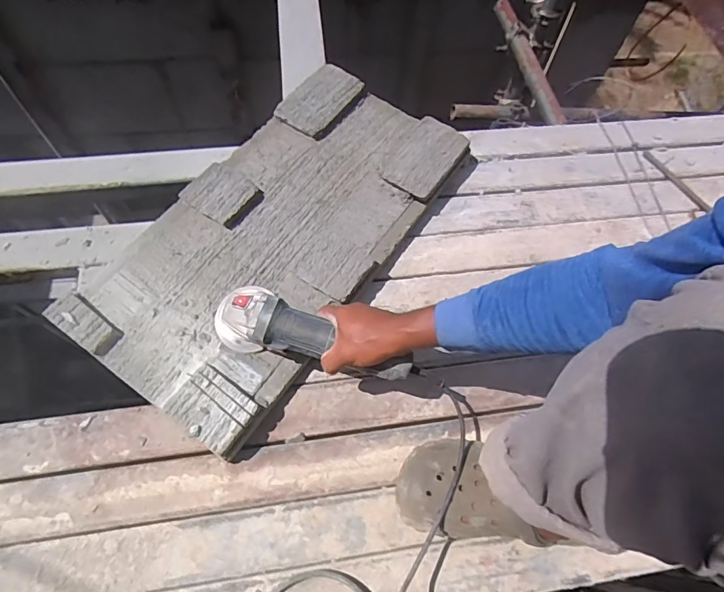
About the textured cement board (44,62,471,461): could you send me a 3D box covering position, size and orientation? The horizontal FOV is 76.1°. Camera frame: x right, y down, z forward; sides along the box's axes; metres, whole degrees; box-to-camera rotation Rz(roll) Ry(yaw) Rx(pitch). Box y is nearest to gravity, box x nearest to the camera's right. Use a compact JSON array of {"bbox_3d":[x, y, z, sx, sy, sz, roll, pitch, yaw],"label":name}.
[{"bbox_3d":[-0.134,-0.130,0.780,0.364,0.044,0.684,33,67,11],"label":"textured cement board"}]

